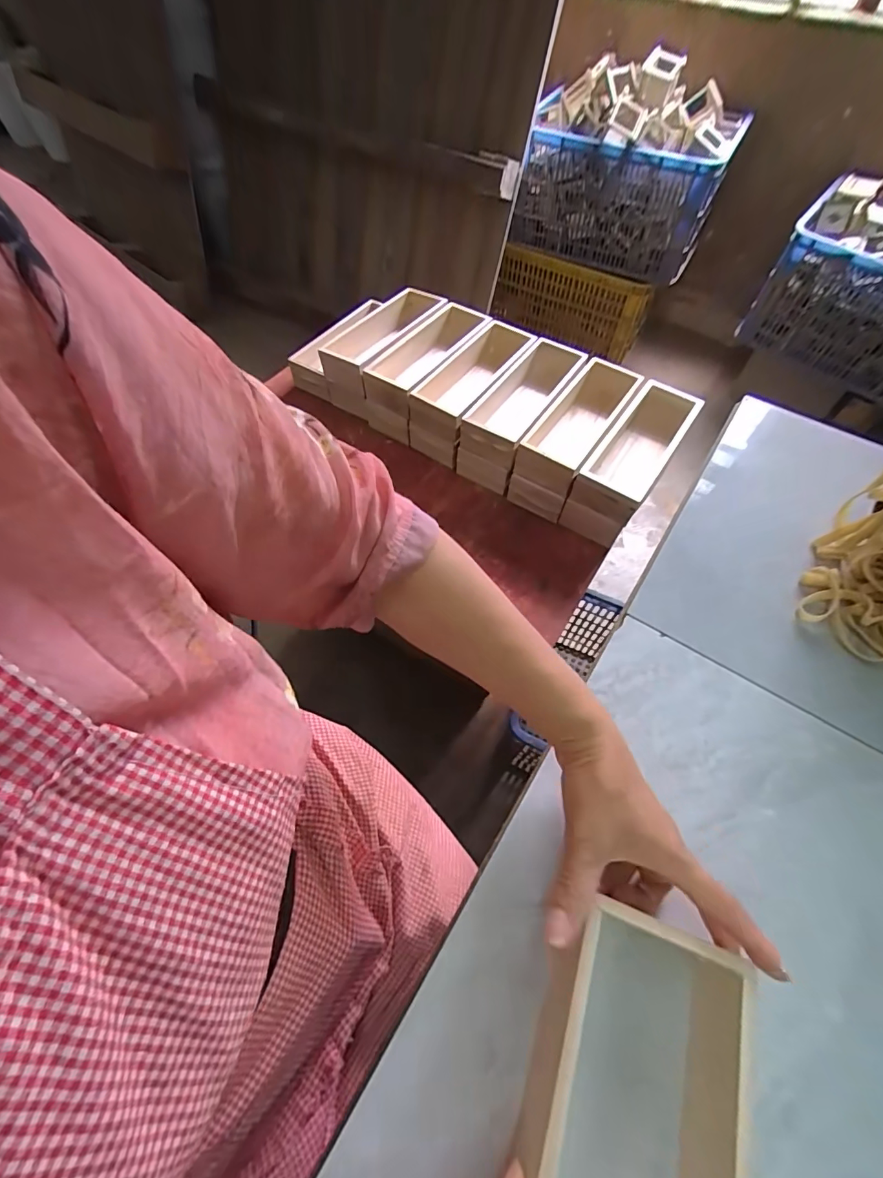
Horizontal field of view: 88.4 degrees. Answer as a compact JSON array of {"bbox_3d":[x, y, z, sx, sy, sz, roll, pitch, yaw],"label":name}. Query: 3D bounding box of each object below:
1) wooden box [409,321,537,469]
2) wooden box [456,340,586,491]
[{"bbox_3d":[0.062,-0.391,0.890,0.124,0.116,0.295,28,64,15],"label":"wooden box"},{"bbox_3d":[0.153,-0.334,0.860,0.111,0.118,0.302,28,64,15],"label":"wooden box"}]

